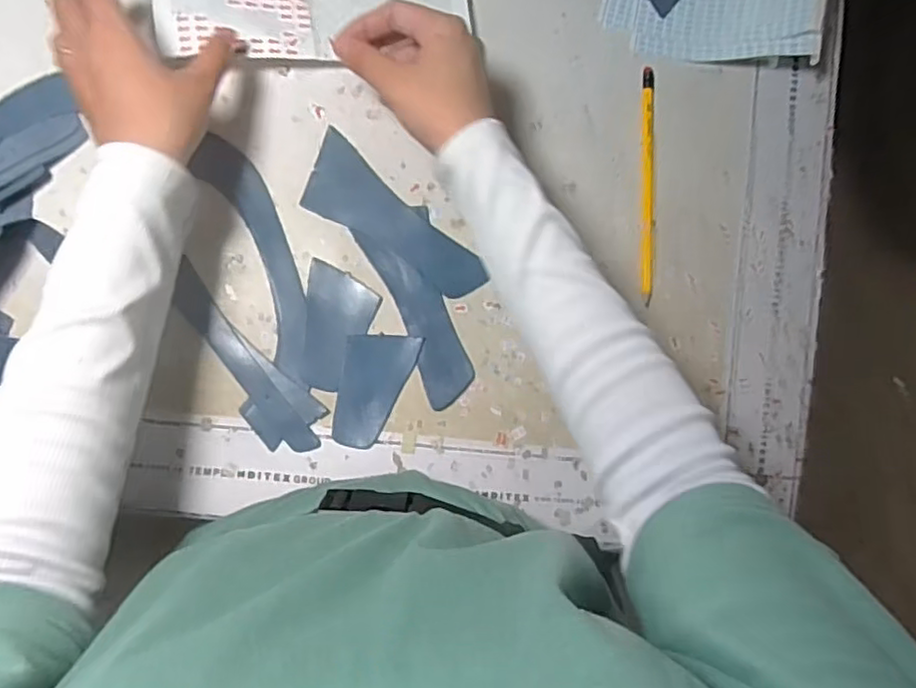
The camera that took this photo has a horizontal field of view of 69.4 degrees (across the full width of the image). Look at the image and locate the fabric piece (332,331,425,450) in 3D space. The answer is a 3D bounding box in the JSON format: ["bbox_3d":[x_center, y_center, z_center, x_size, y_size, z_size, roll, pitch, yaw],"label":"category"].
[{"bbox_3d":[-0.057,0.033,0.464,0.051,0.004,0.080,10,87,-8],"label":"fabric piece"}]

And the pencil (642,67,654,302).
[{"bbox_3d":[0.144,-0.120,0.499,0.010,0.004,0.176,1,88,-9],"label":"pencil"}]

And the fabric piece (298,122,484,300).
[{"bbox_3d":[-0.048,-0.082,0.472,0.146,0.004,0.051,41,83,-5],"label":"fabric piece"}]

